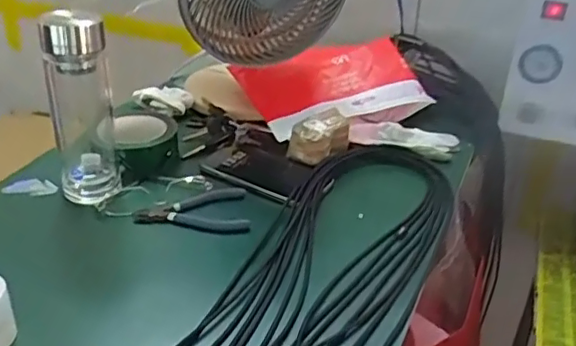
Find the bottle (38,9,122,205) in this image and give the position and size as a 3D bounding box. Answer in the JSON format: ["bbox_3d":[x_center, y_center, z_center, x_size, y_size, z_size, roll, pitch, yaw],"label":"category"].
[{"bbox_3d":[-0.229,-0.077,0.680,0.067,0.201,0.066,-9,32,-19],"label":"bottle"}]

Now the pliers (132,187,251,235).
[{"bbox_3d":[-0.109,0.043,0.698,0.125,0.015,0.078,-3,31,-9],"label":"pliers"}]

